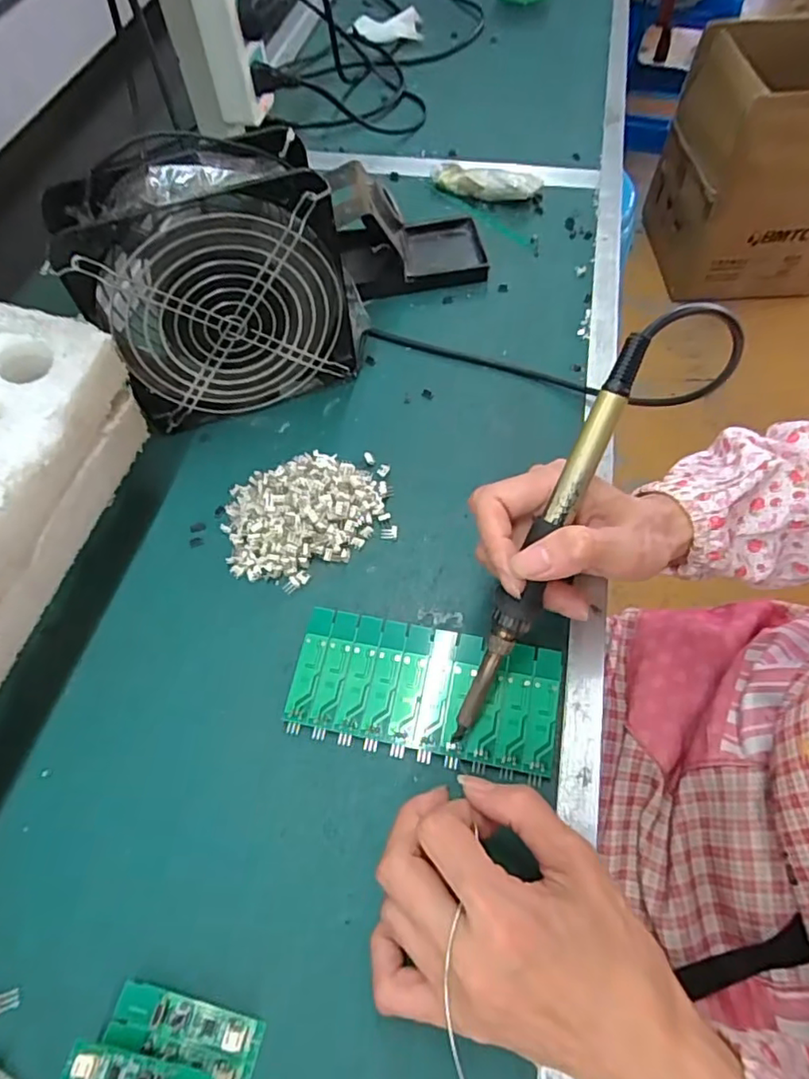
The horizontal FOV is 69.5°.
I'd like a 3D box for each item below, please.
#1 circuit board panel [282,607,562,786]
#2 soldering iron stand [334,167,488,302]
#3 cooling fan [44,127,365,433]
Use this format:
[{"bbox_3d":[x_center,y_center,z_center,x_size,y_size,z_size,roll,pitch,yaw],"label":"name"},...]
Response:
[{"bbox_3d":[0.010,0.080,0.309,0.137,0.011,0.067,9,62,8],"label":"circuit board panel"},{"bbox_3d":[0.002,-0.247,0.460,0.124,0.067,0.073,-11,60,-4],"label":"soldering iron stand"},{"bbox_3d":[-0.112,-0.157,0.366,0.153,0.153,0.061,-20,61,-9],"label":"cooling fan"}]

